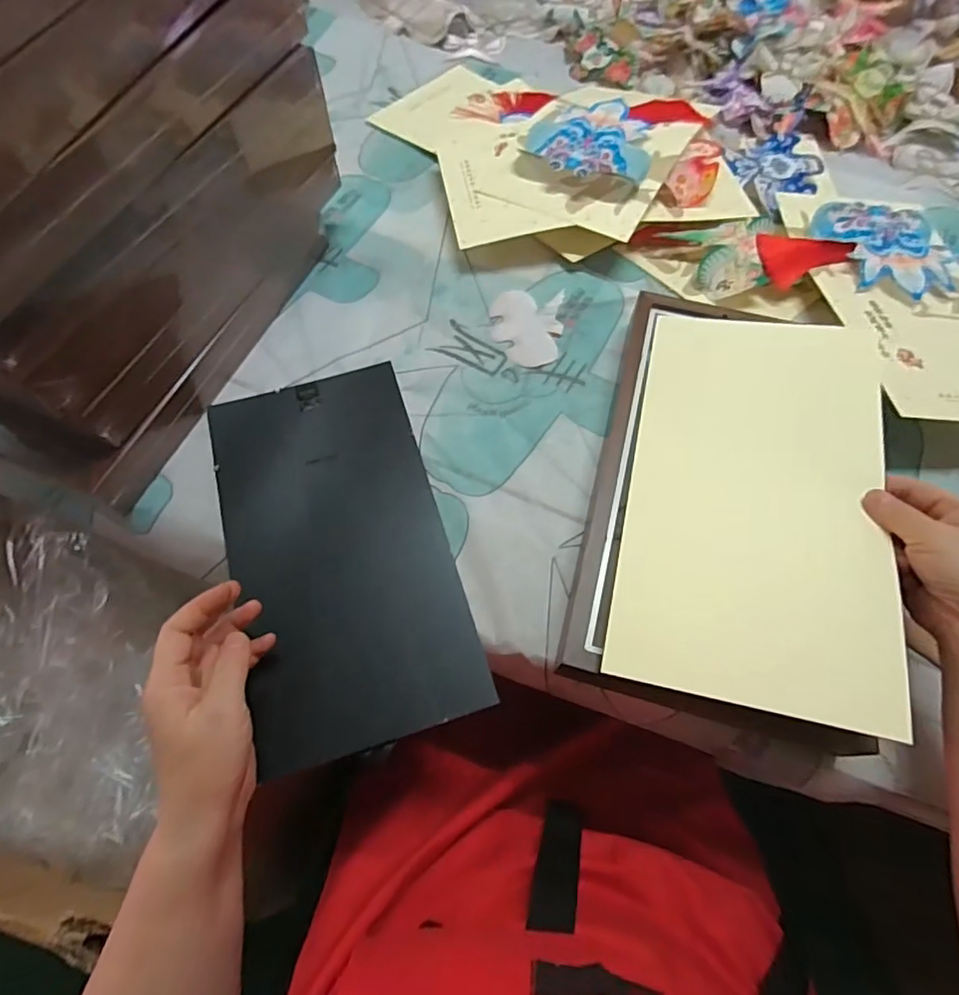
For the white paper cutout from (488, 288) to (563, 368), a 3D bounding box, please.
[{"bbox_3d":[0.047,-0.166,0.552,0.069,0.004,0.091,1,64,0],"label":"white paper cutout"}]

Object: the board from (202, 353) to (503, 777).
[{"bbox_3d":[-0.115,0.034,0.459,0.166,0.009,0.317,-17,65,-7],"label":"board"}]

